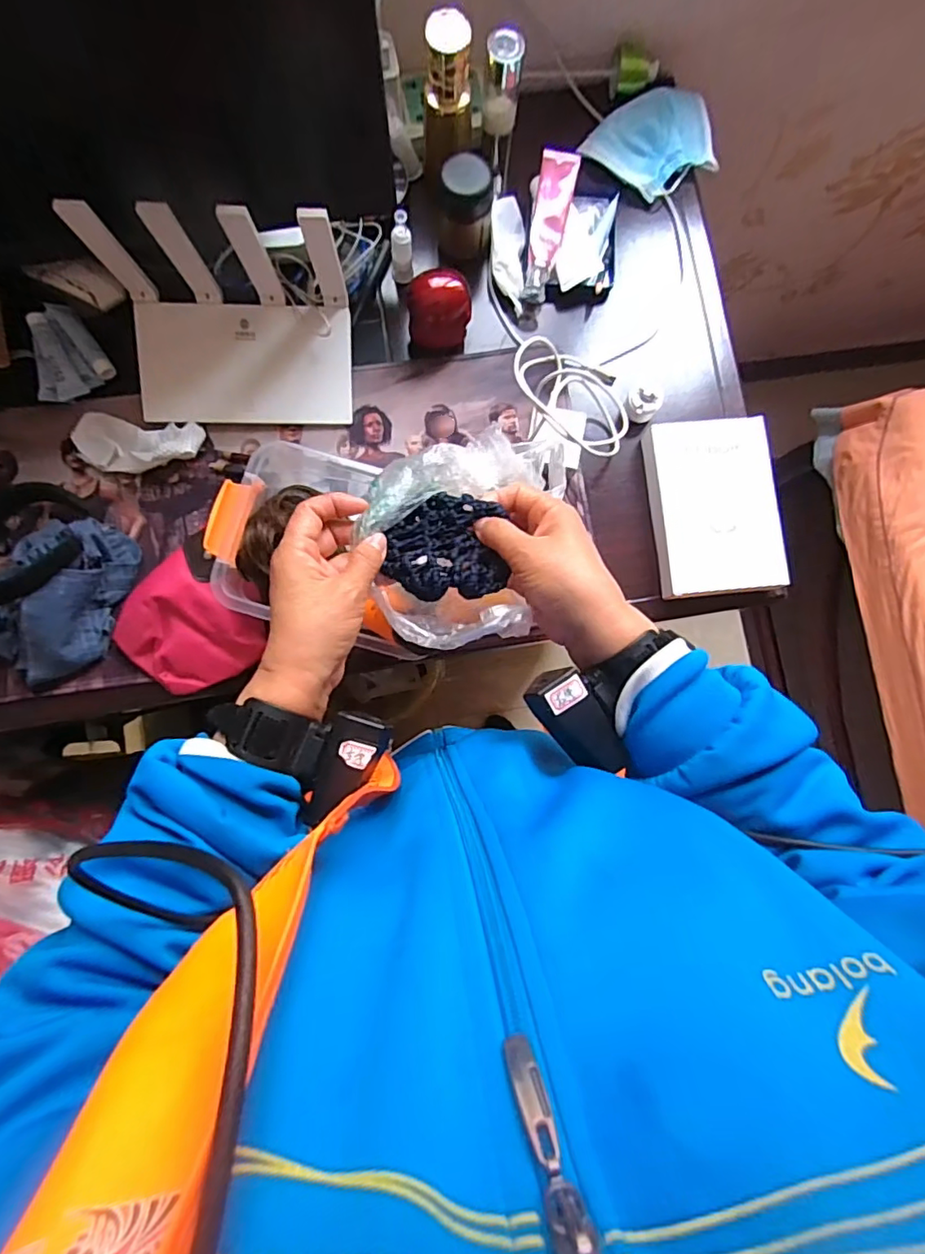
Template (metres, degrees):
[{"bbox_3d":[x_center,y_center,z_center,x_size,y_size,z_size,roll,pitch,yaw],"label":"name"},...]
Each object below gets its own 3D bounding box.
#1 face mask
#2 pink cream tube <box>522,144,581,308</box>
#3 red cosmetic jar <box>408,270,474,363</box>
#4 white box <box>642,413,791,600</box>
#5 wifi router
[{"bbox_3d":[0.202,-0.512,0.604,0.124,0.035,0.102,-29,86,-5],"label":"face mask"},{"bbox_3d":[0.089,-0.408,0.569,0.036,0.022,0.157,10,84,-1],"label":"pink cream tube"},{"bbox_3d":[-0.024,-0.313,0.558,0.060,0.063,0.053,-4,84,-3],"label":"red cosmetic jar"},{"bbox_3d":[0.243,-0.116,0.550,0.112,0.035,0.167,-6,84,-3],"label":"white box"},{"bbox_3d":[-0.213,-0.280,0.506,0.209,0.136,0.139,-2,84,-2],"label":"wifi router"}]

